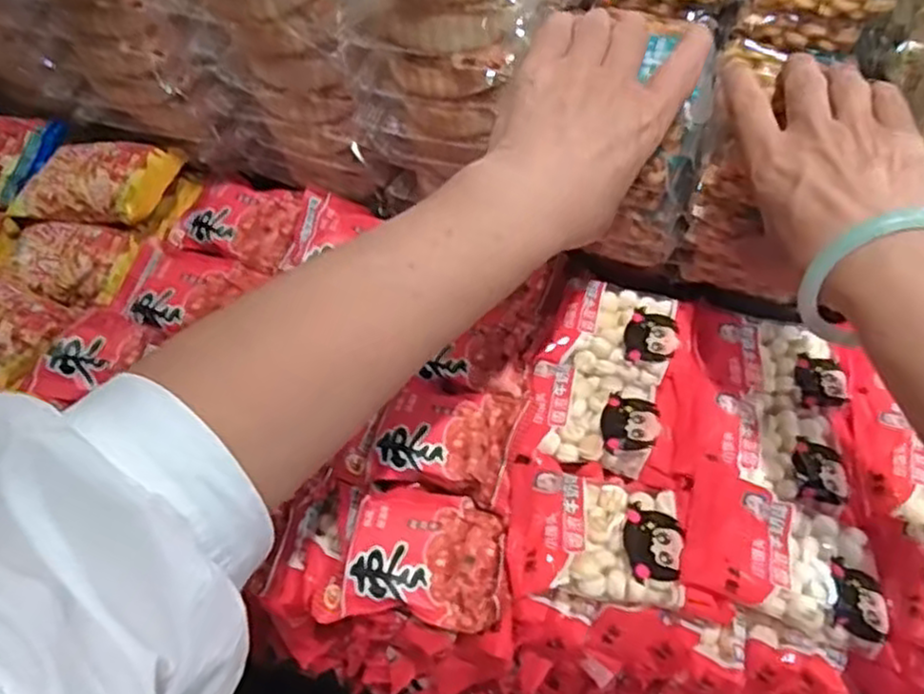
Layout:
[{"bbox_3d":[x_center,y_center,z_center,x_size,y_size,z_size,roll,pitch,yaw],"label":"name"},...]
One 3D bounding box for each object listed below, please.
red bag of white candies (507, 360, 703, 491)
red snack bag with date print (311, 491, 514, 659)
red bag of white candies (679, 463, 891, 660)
[{"bbox_3d":[0.087,0.043,0.444,0.101,0.021,0.074,12,53,6],"label":"red bag of white candies"},{"bbox_3d":[-0.019,0.109,0.383,0.094,0.017,0.074,9,52,5],"label":"red snack bag with date print"},{"bbox_3d":[0.164,0.103,0.376,0.098,0.021,0.070,17,53,11],"label":"red bag of white candies"}]

